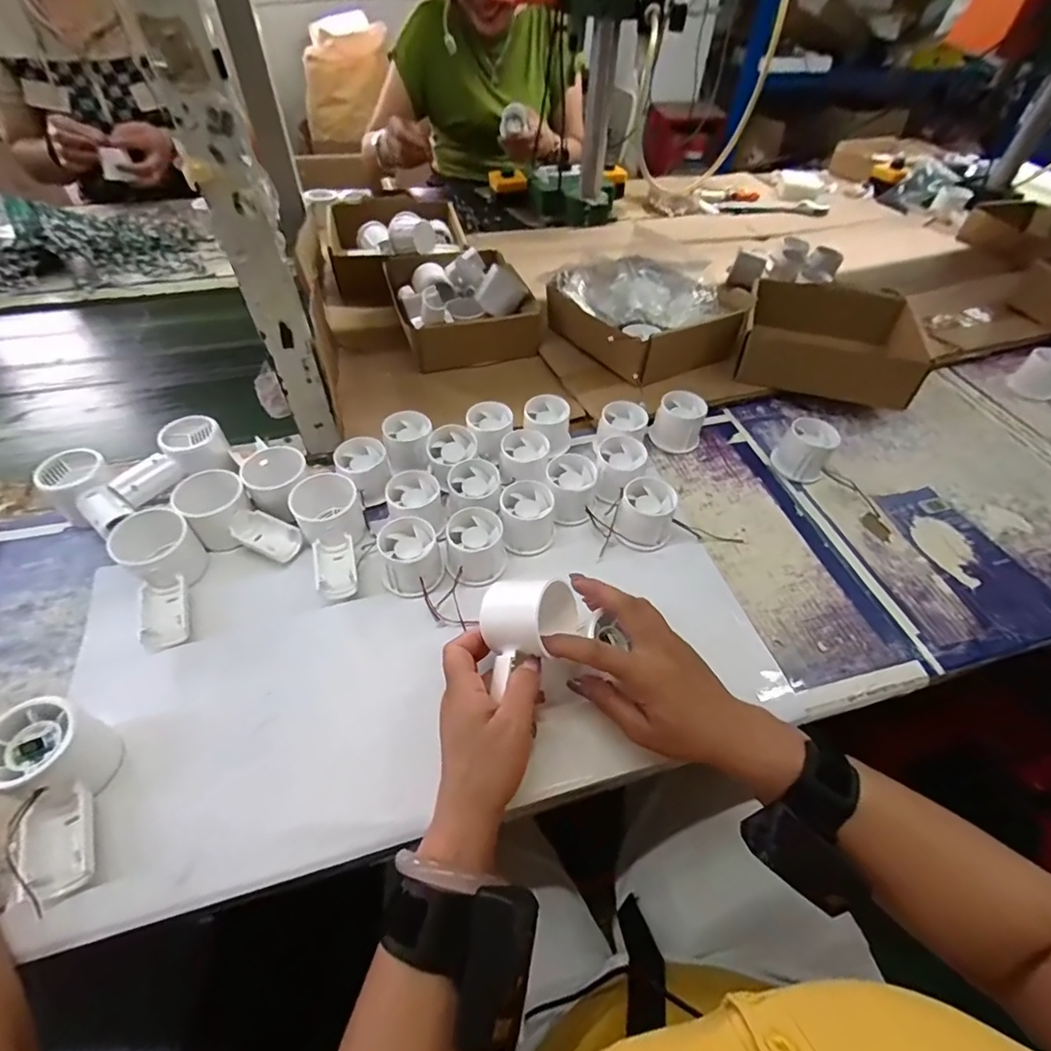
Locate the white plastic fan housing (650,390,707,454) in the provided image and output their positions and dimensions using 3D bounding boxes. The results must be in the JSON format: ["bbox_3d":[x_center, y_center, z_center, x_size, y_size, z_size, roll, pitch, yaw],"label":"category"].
[{"bbox_3d":[0.180,-0.121,0.614,0.055,0.047,0.055,22,53,14],"label":"white plastic fan housing"}]

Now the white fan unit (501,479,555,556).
[{"bbox_3d":[0.003,-0.008,0.512,0.052,0.047,0.058,-2,51,-5],"label":"white fan unit"}]

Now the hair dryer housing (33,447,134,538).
[{"bbox_3d":[-0.414,-0.024,0.505,0.116,0.055,0.054,35,57,23],"label":"hair dryer housing"}]

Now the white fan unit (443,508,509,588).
[{"bbox_3d":[-0.046,0.020,0.489,0.054,0.044,0.058,-2,51,-5],"label":"white fan unit"}]

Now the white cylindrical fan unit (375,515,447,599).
[{"bbox_3d":[-0.103,0.028,0.476,0.053,0.040,0.059,-10,52,-11],"label":"white cylindrical fan unit"}]

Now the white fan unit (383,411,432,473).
[{"bbox_3d":[-0.128,-0.089,0.575,0.052,0.050,0.059,0,51,-3],"label":"white fan unit"}]

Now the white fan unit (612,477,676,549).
[{"bbox_3d":[0.119,-0.011,0.519,0.053,0.047,0.052,14,51,8],"label":"white fan unit"}]

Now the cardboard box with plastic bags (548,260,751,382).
[{"bbox_3d":[0.157,-0.293,0.733,0.187,0.091,0.213,-26,57,-22],"label":"cardboard box with plastic bags"}]

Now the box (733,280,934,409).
[{"bbox_3d":[0.400,-0.247,0.709,0.199,0.086,0.207,18,52,11],"label":"box"}]

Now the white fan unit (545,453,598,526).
[{"bbox_3d":[0.048,-0.037,0.538,0.051,0.050,0.058,0,51,-3],"label":"white fan unit"}]

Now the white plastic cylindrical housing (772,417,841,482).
[{"bbox_3d":[0.316,-0.085,0.592,0.054,0.052,0.057,2,51,-2],"label":"white plastic cylindrical housing"}]

